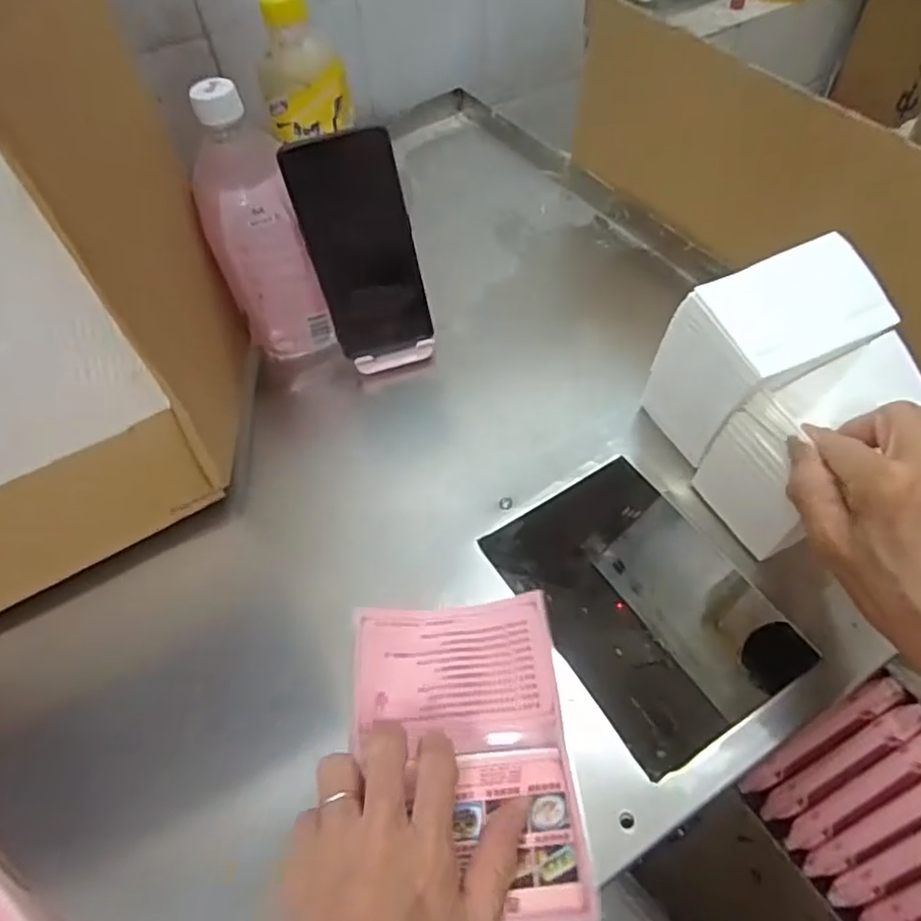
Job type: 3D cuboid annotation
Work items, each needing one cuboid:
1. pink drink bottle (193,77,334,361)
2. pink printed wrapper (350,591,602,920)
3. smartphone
[{"bbox_3d":[-0.153,-0.167,0.475,0.069,0.190,0.081,-26,56,-13],"label":"pink drink bottle"},{"bbox_3d":[0.001,0.152,0.335,0.113,0.018,0.160,-7,53,0],"label":"pink printed wrapper"},{"bbox_3d":[-0.071,-0.153,0.464,0.076,0.161,0.006,-18,37,-6],"label":"smartphone"}]

